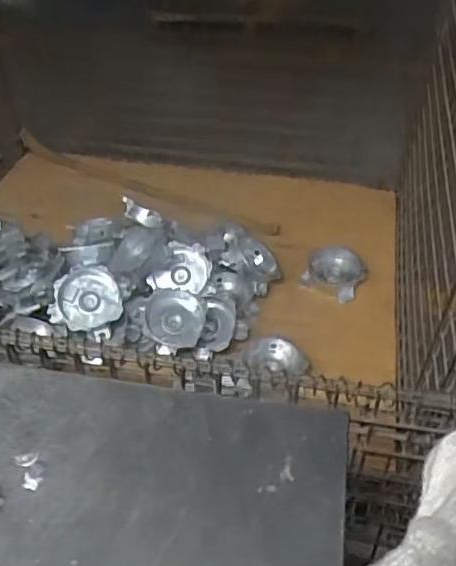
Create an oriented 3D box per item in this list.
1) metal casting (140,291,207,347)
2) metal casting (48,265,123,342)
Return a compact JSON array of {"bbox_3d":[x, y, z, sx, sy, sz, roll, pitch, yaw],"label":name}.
[{"bbox_3d":[-0.109,0.072,1.172,0.120,0.028,0.115,2,72,-7],"label":"metal casting"},{"bbox_3d":[-0.291,0.039,1.177,0.144,0.080,0.142,-18,47,-16],"label":"metal casting"}]

